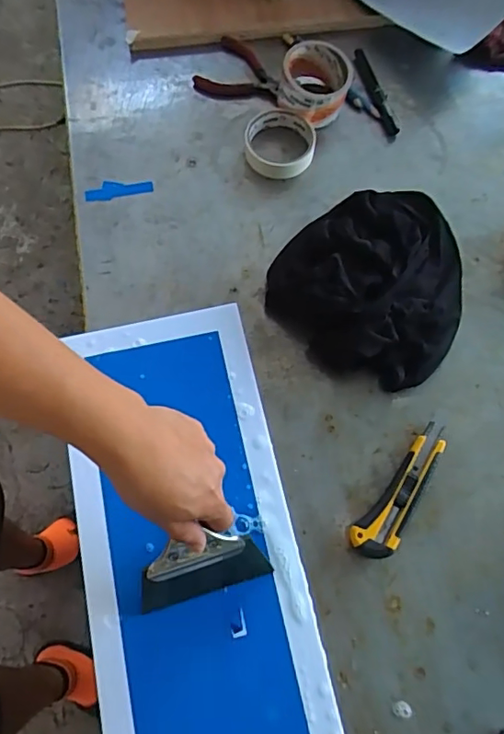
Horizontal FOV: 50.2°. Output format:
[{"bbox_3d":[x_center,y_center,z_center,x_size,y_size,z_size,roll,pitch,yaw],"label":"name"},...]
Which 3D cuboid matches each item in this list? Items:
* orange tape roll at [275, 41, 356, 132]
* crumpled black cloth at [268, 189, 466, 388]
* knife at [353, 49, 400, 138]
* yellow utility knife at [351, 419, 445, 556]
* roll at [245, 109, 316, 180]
[{"bbox_3d":[0.078,-0.352,0.675,0.085,0.052,0.089,0,70,0],"label":"orange tape roll"},{"bbox_3d":[0.145,-0.103,0.590,0.211,0.056,0.231,41,75,13],"label":"crumpled black cloth"},{"bbox_3d":[0.162,-0.359,0.702,0.021,0.010,0.138,-16,71,-6],"label":"knife"},{"bbox_3d":[0.151,0.123,0.529,0.041,0.020,0.146,38,74,12],"label":"yellow utility knife"},{"bbox_3d":[0.034,-0.275,0.665,0.088,0.020,0.084,0,70,0],"label":"roll"}]

